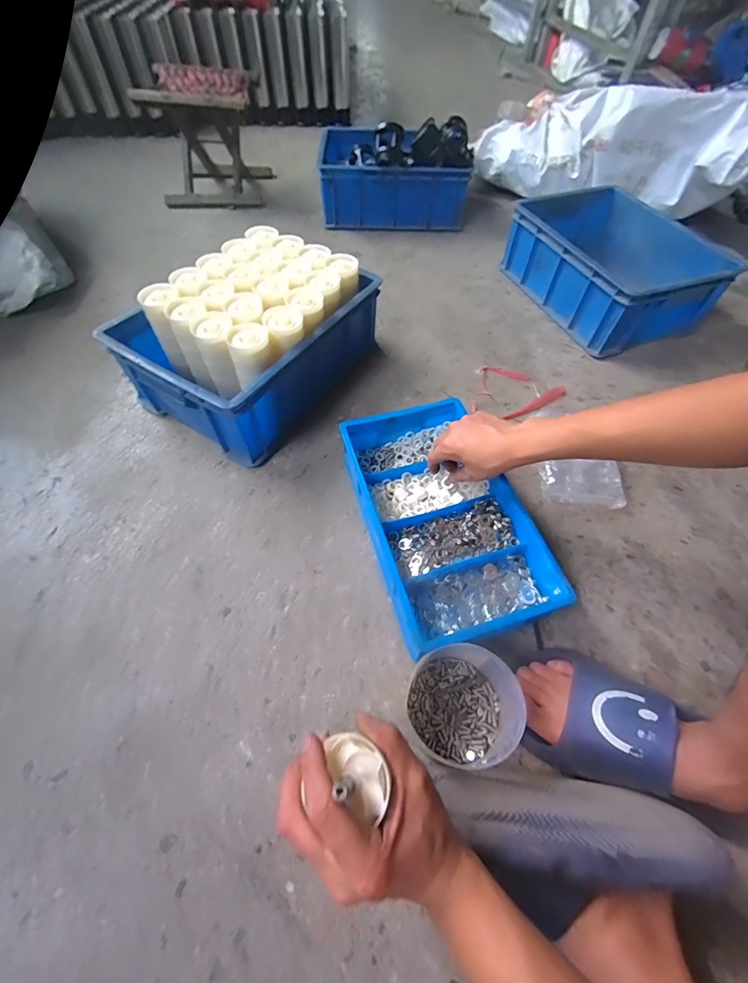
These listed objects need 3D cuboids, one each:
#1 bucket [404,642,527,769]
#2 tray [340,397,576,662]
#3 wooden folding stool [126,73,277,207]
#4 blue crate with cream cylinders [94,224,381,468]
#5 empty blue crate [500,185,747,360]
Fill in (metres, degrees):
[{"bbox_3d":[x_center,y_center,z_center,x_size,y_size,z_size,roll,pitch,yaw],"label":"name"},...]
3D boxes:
[{"bbox_3d":[0.095,0.233,0.441,0.113,0.084,0.107,0,56,-1],"label":"bucket"},{"bbox_3d":[0.091,0.036,0.567,0.196,0.089,0.341,-15,58,-11],"label":"tray"},{"bbox_3d":[-0.468,-1.005,1.161,0.273,0.252,0.302,2,56,0],"label":"wooden folding stool"},{"bbox_3d":[-0.210,-0.270,0.717,0.286,0.179,0.389,31,61,18],"label":"blue crate with cream cylinders"},{"bbox_3d":[0.527,-0.502,0.895,0.302,0.153,0.386,-18,58,-12],"label":"empty blue crate"}]

